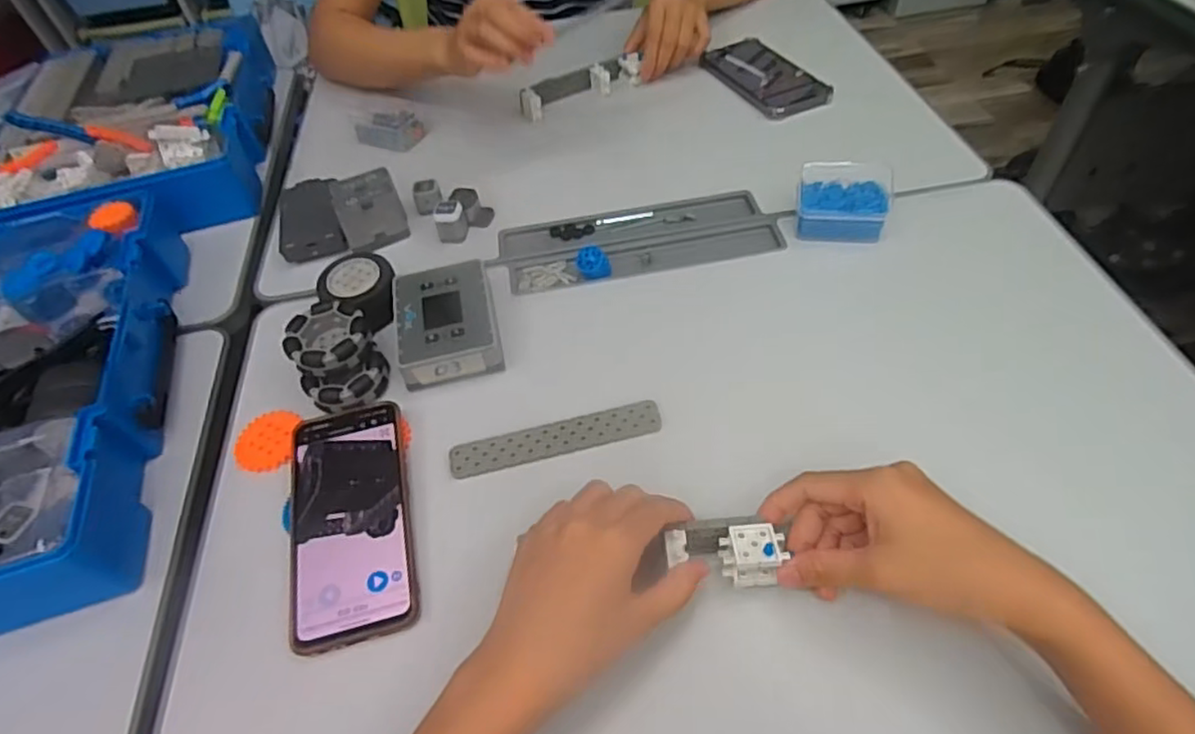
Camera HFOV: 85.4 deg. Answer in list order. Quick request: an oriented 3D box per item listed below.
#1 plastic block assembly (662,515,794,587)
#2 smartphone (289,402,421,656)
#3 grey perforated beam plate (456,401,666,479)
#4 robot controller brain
[{"bbox_3d":[0.076,0.108,0.380,0.061,0.024,0.034,-4,51,2],"label":"plastic block assembly"},{"bbox_3d":[-0.162,0.094,0.424,0.074,0.015,0.163,-13,51,-5],"label":"smartphone"},{"bbox_3d":[-0.029,0.051,0.457,0.147,0.004,0.028,-13,54,-4],"label":"grey perforated beam plate"},{"bbox_3d":[-0.118,-0.034,0.512,0.076,0.034,0.101,-12,51,-4],"label":"robot controller brain"}]

